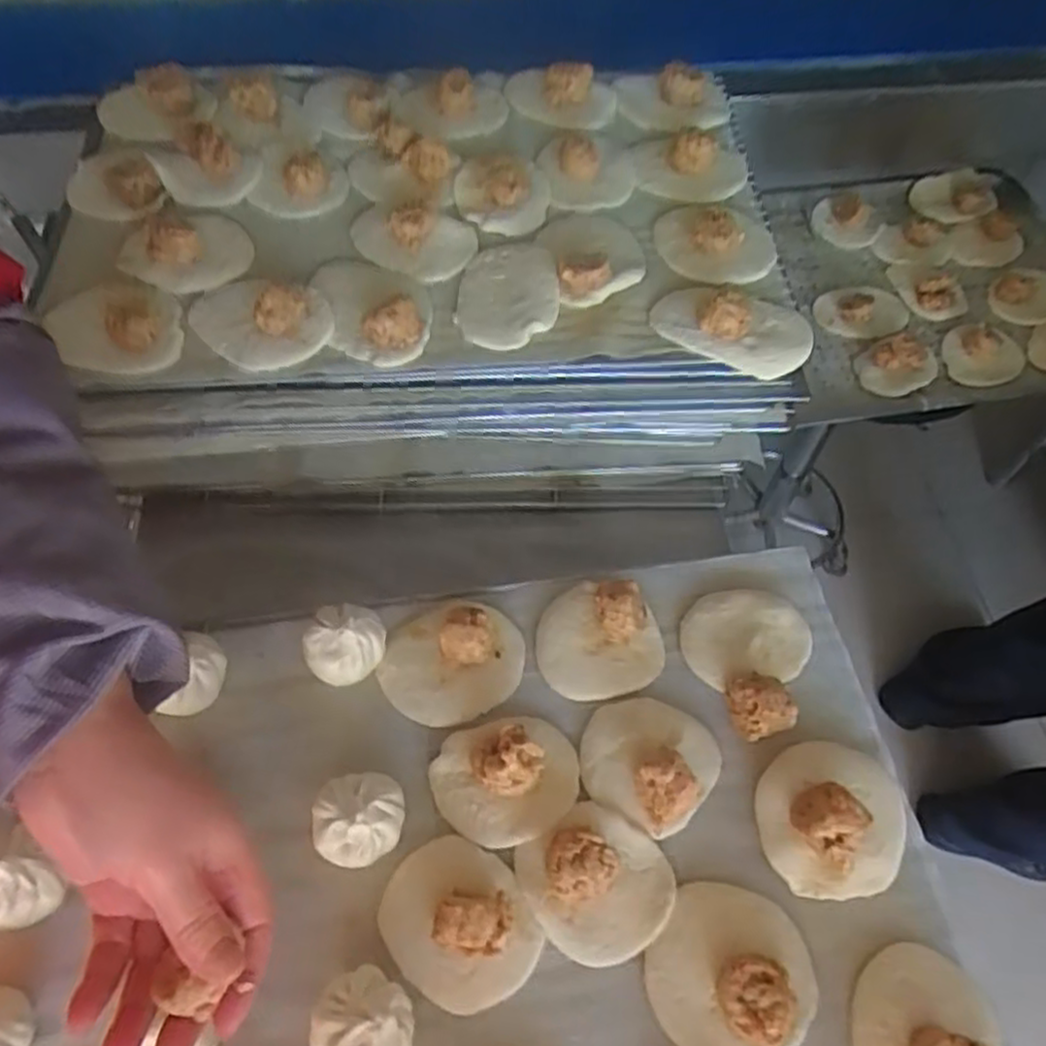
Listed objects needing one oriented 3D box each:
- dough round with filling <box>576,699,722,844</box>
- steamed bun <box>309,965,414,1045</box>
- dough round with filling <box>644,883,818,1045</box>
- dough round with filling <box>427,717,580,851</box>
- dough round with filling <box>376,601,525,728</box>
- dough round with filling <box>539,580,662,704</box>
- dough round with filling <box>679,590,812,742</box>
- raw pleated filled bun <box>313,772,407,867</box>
[{"bbox_3d":[0.082,0.145,0.466,0.083,0.037,0.079,0,61,-1],"label":"dough round with filling"},{"bbox_3d":[-0.083,0.266,0.388,0.050,0.047,0.049,0,61,-1],"label":"steamed bun"},{"bbox_3d":[0.119,0.250,0.411,0.091,0.030,0.086,0,61,-1],"label":"dough round with filling"},{"bbox_3d":[-0.010,0.155,0.458,0.090,0.035,0.075,-16,62,-10],"label":"dough round with filling"},{"bbox_3d":[-0.048,0.088,0.497,0.095,0.034,0.080,-6,61,-4],"label":"dough round with filling"},{"bbox_3d":[0.053,0.079,0.506,0.084,0.040,0.078,0,61,-1],"label":"dough round with filling"},{"bbox_3d":[0.164,0.087,0.509,0.087,0.033,0.101,-24,63,-13],"label":"dough round with filling"},{"bbox_3d":[-0.098,0.177,0.442,0.052,0.041,0.050,0,61,-1],"label":"raw pleated filled bun"}]

